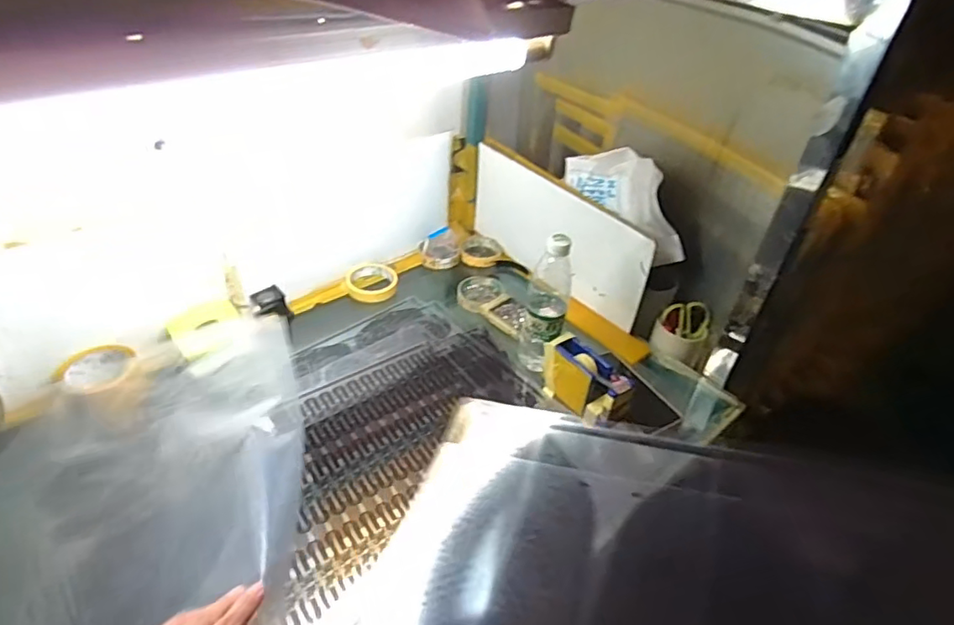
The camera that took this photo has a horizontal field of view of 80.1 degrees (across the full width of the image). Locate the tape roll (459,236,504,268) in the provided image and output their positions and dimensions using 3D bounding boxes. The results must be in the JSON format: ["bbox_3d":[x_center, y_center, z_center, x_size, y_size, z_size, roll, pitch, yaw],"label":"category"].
[{"bbox_3d":[0.009,-0.127,1.174,0.087,0.025,0.106,3,38,-1],"label":"tape roll"}]

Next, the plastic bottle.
[{"bbox_3d":[0.107,-0.015,0.856,0.061,0.227,0.081,10,38,8],"label":"plastic bottle"}]

